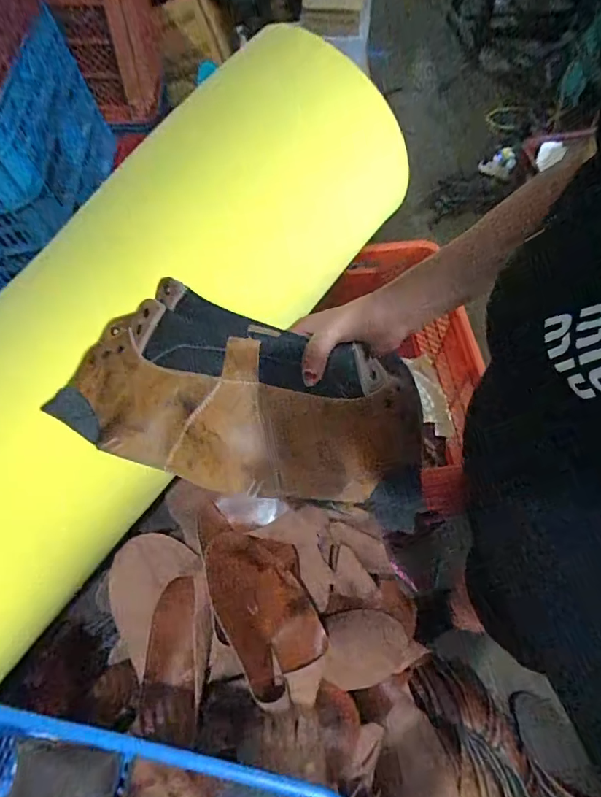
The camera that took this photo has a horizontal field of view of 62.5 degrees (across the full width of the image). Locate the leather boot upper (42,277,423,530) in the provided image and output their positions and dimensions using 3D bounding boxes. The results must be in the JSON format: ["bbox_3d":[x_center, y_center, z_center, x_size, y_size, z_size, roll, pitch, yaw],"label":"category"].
[{"bbox_3d":[-0.057,-0.007,0.443,0.336,0.075,0.161,15,64,11],"label":"leather boot upper"}]

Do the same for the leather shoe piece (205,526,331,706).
[{"bbox_3d":[-0.051,0.278,0.673,0.146,0.033,0.205,-20,81,-43],"label":"leather shoe piece"}]

